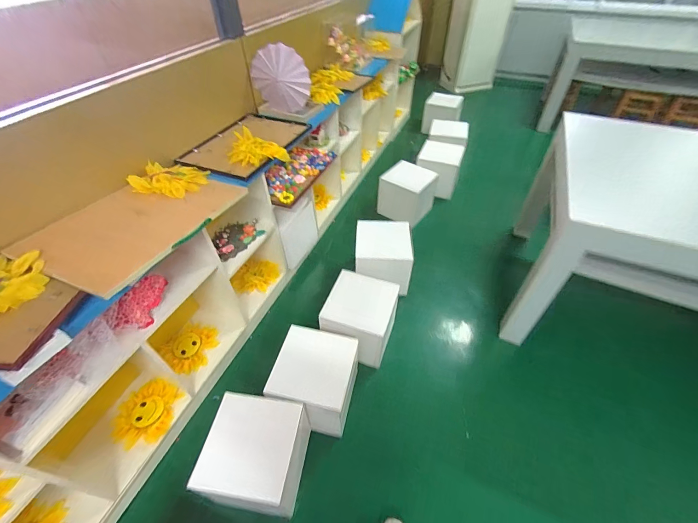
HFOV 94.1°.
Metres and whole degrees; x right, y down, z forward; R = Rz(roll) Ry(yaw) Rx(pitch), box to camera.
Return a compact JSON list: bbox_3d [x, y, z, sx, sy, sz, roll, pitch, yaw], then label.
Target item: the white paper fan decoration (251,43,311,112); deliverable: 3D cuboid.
[{"bbox_3d":[-0.348,-0.929,1.657,0.280,0.292,0.060,1,31,5],"label":"white paper fan decoration"}]

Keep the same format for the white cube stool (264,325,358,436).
[{"bbox_3d":[-0.140,0.509,1.383,0.297,0.348,0.296,11,47,12],"label":"white cube stool"}]

